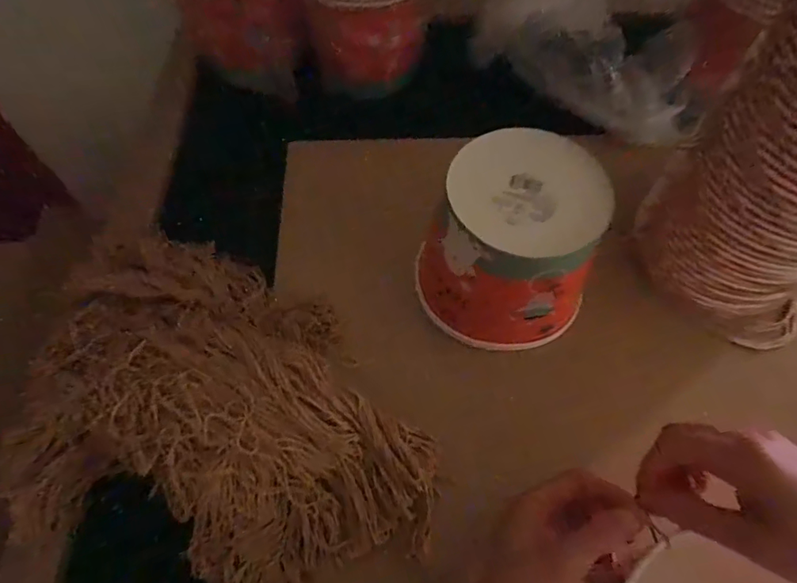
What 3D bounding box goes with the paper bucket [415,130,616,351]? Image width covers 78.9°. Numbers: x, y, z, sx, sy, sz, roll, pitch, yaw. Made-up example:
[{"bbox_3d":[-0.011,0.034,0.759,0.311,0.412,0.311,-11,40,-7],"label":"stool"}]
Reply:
[{"bbox_3d":[0.099,-0.037,0.413,0.138,0.119,0.151,13,62,7],"label":"paper bucket"}]

